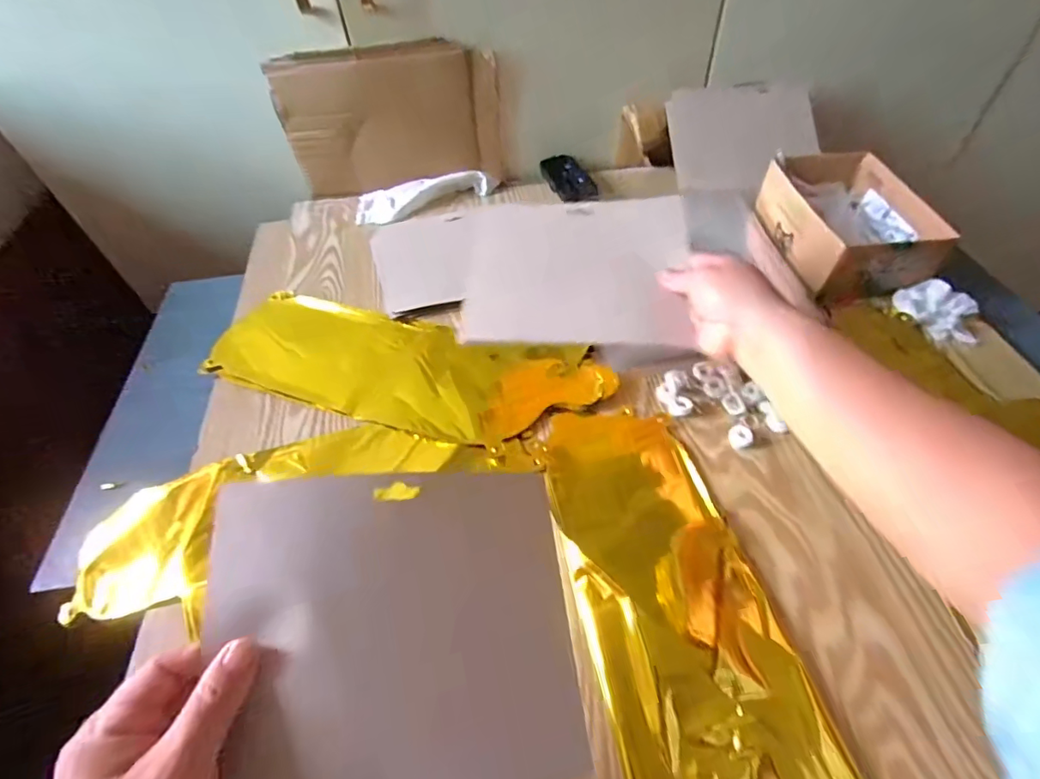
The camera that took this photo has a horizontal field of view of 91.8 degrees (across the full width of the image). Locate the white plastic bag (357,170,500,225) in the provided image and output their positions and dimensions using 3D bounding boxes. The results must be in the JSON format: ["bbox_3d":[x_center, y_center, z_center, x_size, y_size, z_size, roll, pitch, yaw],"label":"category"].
[{"bbox_3d":[-0.127,-0.264,0.692,0.193,0.033,0.066,-10,50,-6],"label":"white plastic bag"}]

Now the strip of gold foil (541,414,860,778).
[{"bbox_3d":[0.116,0.173,0.339,0.129,0.013,0.390,-11,51,-6],"label":"strip of gold foil"}]

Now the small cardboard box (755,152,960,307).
[{"bbox_3d":[0.369,-0.198,0.576,0.133,0.056,0.204,-5,50,-1],"label":"small cardboard box"}]

